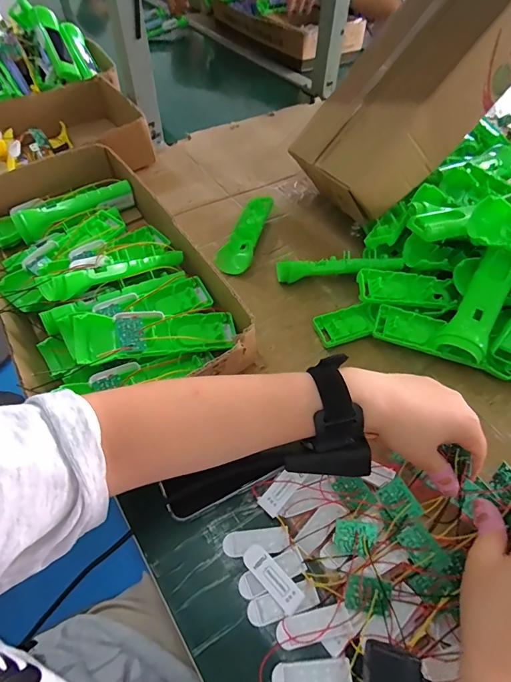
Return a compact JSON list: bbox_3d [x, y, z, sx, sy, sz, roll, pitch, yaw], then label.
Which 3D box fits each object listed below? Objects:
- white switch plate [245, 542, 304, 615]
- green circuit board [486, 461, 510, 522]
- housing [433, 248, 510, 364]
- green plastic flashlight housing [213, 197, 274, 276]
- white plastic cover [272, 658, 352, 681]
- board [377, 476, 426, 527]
[{"bbox_3d":[0.014,0.197,0.327,0.019,0.011,0.056,-37,62,-25],"label":"white switch plate"},{"bbox_3d":[0.196,0.117,0.305,0.004,0.030,0.034,14,27,-15],"label":"green circuit board"},{"bbox_3d":[0.259,-0.044,0.449,0.047,0.024,0.140,29,79,19],"label":"housing"},{"bbox_3d":[-0.014,-0.164,0.583,0.048,0.026,0.175,12,54,7],"label":"green plastic flashlight housing"},{"bbox_3d":[0.042,0.251,0.293,0.058,0.006,0.020,-1,53,-2],"label":"white plastic cover"},{"bbox_3d":[0.123,0.138,0.337,0.026,0.004,0.033,-34,74,-3],"label":"board"}]

